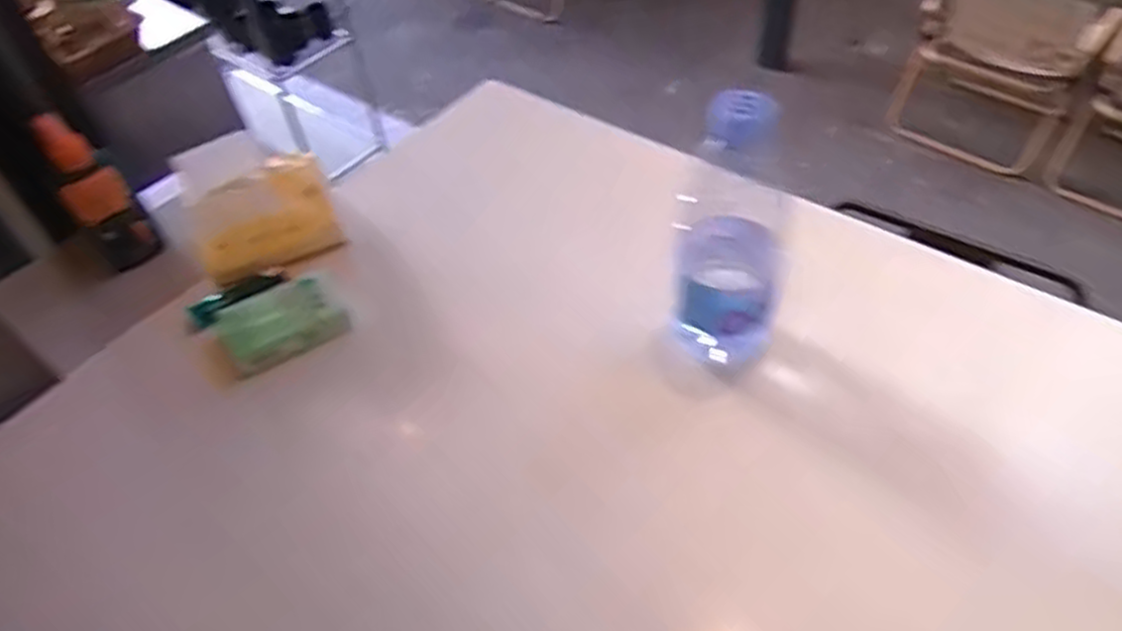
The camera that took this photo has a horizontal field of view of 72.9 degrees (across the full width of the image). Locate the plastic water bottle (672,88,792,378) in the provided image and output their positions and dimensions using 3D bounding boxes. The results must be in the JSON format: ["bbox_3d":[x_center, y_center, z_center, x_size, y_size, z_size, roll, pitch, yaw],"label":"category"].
[{"bbox_3d":[0.111,-0.048,0.492,0.075,0.196,0.060,14,52,17],"label":"plastic water bottle"}]

